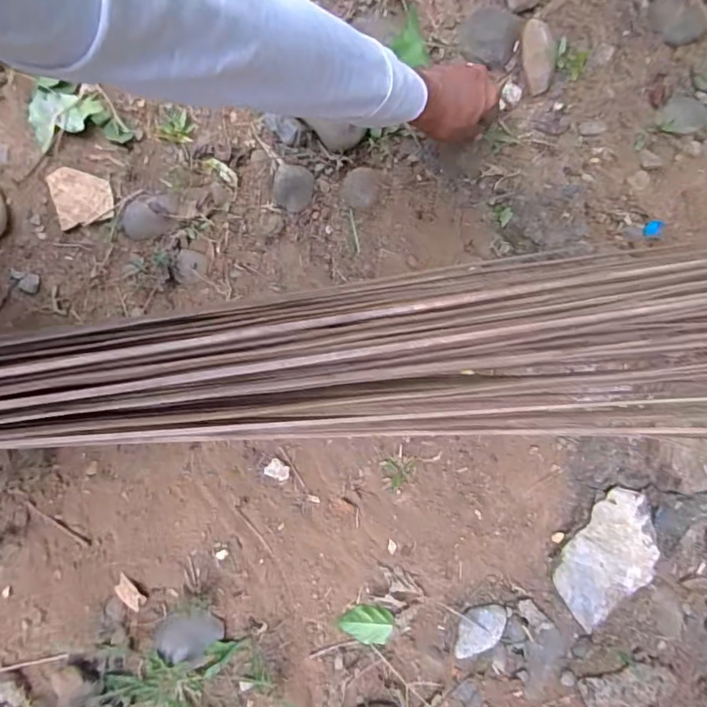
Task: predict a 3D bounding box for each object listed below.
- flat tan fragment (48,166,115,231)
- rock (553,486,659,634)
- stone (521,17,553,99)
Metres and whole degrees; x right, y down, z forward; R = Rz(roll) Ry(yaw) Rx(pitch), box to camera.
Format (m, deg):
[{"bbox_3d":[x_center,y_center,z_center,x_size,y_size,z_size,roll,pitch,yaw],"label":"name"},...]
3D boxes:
[{"bbox_3d":[-0.313,-0.182,0.575,0.066,0.008,0.071,-17,81,-4],"label":"flat tan fragment"},{"bbox_3d":[0.244,0.195,0.476,0.064,0.024,0.125,35,81,5],"label":"rock"},{"bbox_3d":[0.203,-0.328,0.550,0.025,0.020,0.074,-13,104,-3],"label":"stone"}]

